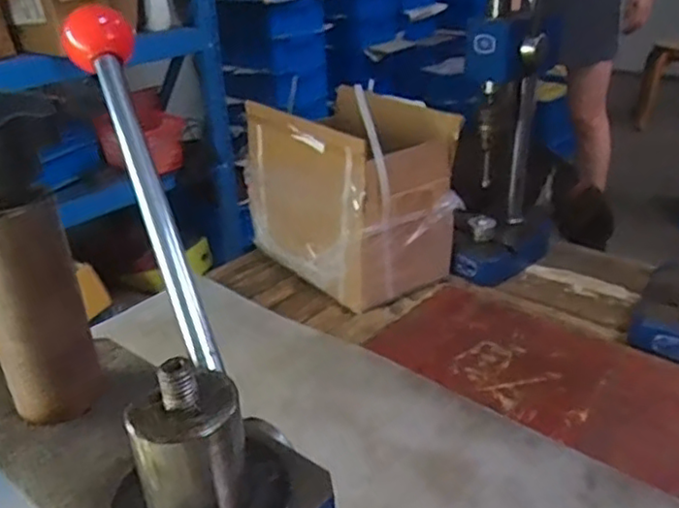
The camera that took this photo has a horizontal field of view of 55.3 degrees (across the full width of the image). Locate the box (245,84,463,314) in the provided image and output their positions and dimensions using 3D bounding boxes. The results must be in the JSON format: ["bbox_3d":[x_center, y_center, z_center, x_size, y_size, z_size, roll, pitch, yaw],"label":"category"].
[{"bbox_3d":[0.016,-0.105,0.976,0.225,0.222,0.279,-16,31,-26],"label":"box"}]

